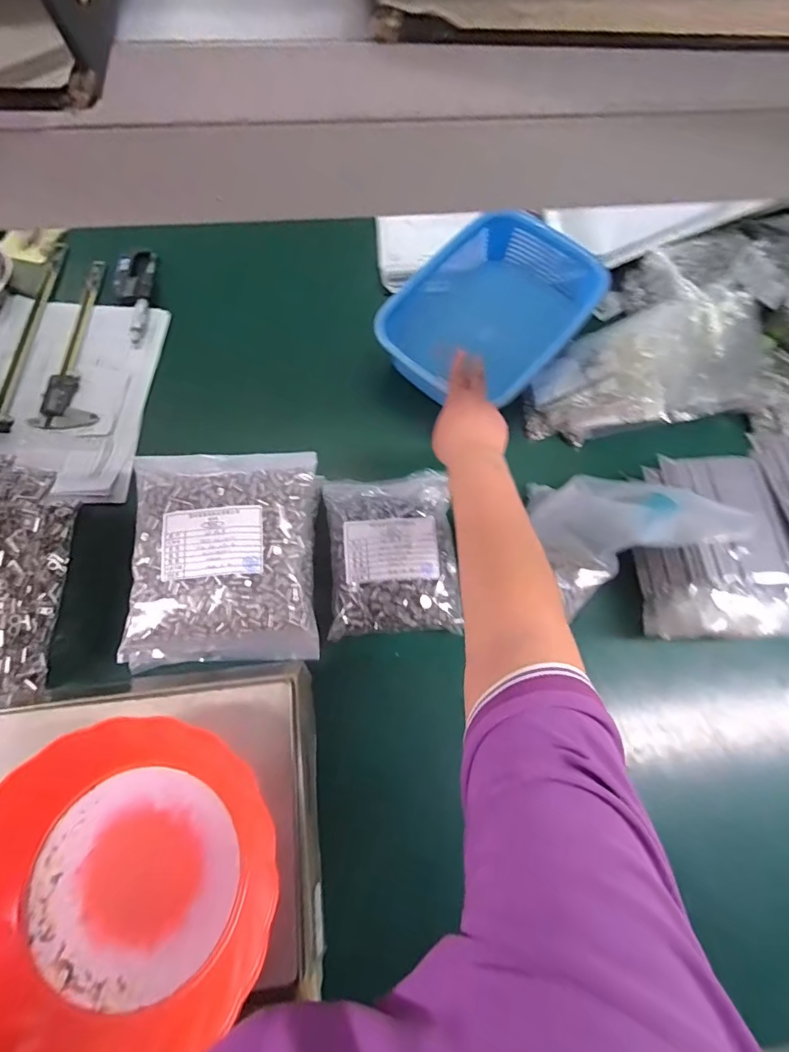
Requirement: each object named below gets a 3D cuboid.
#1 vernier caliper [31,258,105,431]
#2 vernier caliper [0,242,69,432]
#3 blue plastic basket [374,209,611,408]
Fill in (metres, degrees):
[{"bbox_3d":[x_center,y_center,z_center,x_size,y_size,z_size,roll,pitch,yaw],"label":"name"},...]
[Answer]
[{"bbox_3d":[-0.406,-0.248,0.640,0.069,0.009,0.273,2,69,-2],"label":"vernier caliper"},{"bbox_3d":[-0.483,-0.258,0.641,0.033,0.006,0.309,2,69,-2],"label":"vernier caliper"},{"bbox_3d":[0.133,-0.291,0.665,0.217,0.093,0.289,35,71,10],"label":"blue plastic basket"}]

